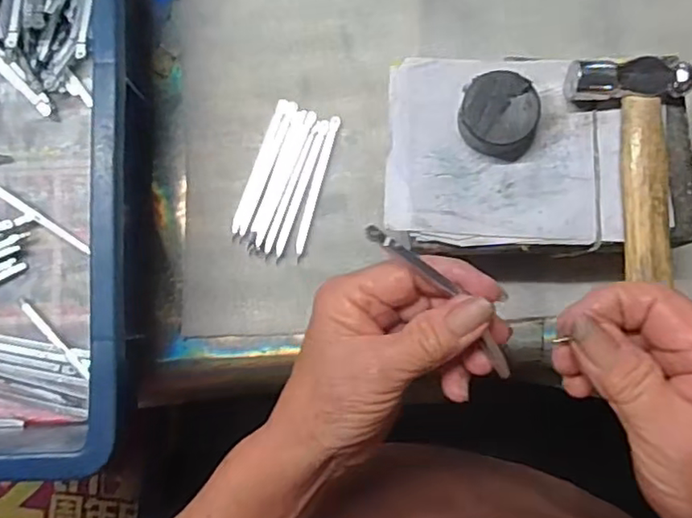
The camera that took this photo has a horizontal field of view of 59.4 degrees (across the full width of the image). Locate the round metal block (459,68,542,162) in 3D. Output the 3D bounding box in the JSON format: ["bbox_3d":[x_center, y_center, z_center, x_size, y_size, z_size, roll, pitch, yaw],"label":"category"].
[{"bbox_3d":[0.078,-0.073,0.311,0.039,0.021,0.039,0,86,3],"label":"round metal block"}]

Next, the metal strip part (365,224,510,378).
[{"bbox_3d":[0.041,0.017,0.257,0.009,0.005,0.088,-43,98,9],"label":"metal strip part"}]

